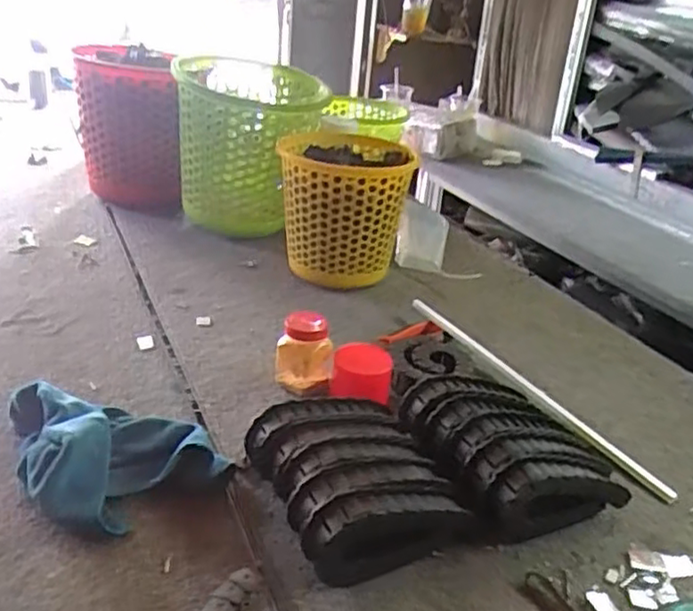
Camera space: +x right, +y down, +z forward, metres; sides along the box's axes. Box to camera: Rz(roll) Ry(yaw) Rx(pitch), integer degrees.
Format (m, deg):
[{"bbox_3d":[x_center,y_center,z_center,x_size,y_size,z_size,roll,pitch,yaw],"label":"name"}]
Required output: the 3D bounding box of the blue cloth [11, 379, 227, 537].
[{"bbox_3d":[-0.233,0.128,0.616,0.226,0.046,0.124,18,29,23],"label":"blue cloth"}]

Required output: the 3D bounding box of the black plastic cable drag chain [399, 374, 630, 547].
[{"bbox_3d":[0.157,0.135,0.651,0.175,0.071,0.167,-4,28,-20],"label":"black plastic cable drag chain"}]

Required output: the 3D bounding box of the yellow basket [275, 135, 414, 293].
[{"bbox_3d":[-0.012,-0.145,1.032,0.175,0.191,0.213,1,27,-10],"label":"yellow basket"}]

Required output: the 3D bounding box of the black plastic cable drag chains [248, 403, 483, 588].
[{"bbox_3d":[0.010,0.148,0.589,0.148,0.071,0.156,-7,29,-26],"label":"black plastic cable drag chains"}]

